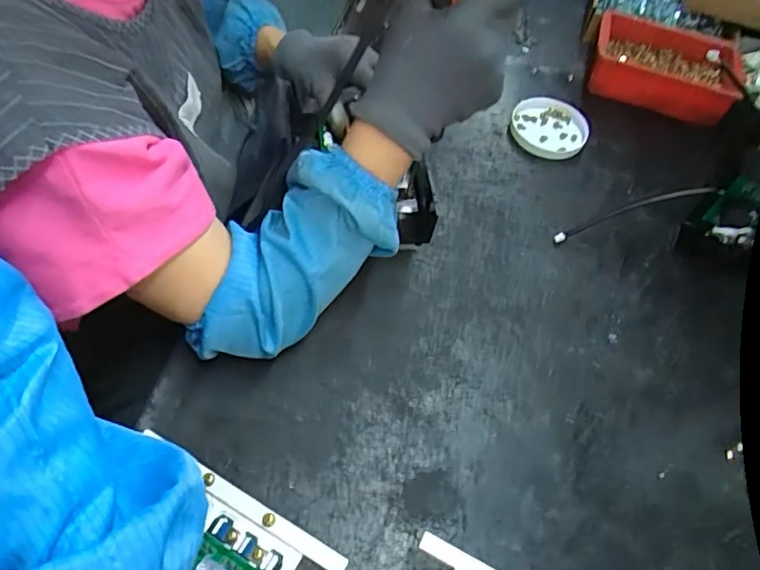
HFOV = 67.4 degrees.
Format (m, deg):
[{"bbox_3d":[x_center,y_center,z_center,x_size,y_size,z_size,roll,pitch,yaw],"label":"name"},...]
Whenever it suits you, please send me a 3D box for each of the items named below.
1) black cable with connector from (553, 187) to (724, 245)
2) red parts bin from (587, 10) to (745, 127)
[{"bbox_3d":[0.283,-0.083,0.639,0.178,0.011,0.024,-18,55,13],"label":"black cable with connector"},{"bbox_3d":[0.417,-0.323,0.835,0.202,0.055,0.189,25,57,7],"label":"red parts bin"}]

